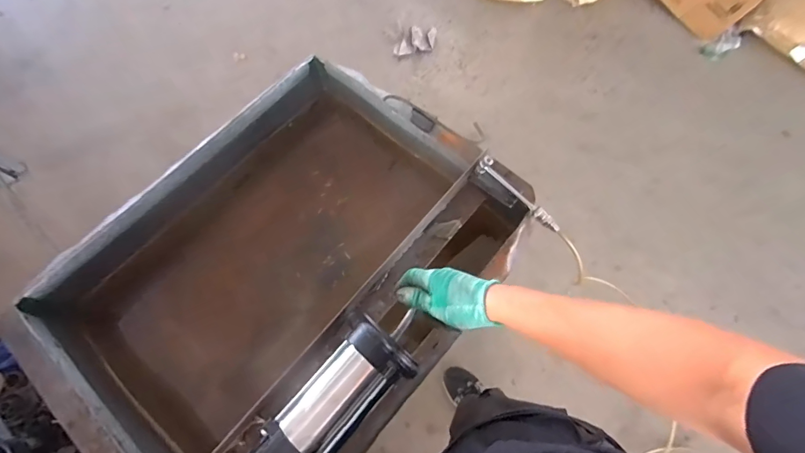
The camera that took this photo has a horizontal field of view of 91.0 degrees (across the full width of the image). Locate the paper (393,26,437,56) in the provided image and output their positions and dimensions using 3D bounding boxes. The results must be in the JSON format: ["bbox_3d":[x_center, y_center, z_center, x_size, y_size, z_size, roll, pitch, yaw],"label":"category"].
[{"bbox_3d":[0.061,-0.835,1.783,0.211,0.073,0.102,-17,70,-5],"label":"paper"}]

